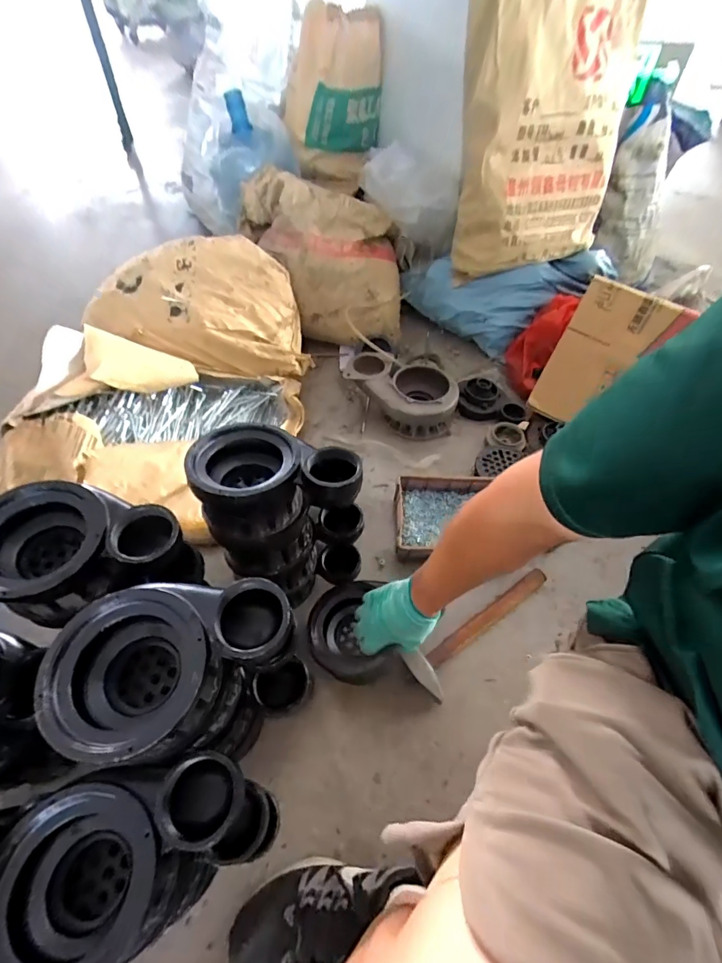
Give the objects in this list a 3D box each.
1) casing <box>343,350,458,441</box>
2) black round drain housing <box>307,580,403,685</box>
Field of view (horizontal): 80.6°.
[{"bbox_3d":[0.108,-0.235,1.097,0.188,0.103,0.287,-36,62,-27],"label":"casing"},{"bbox_3d":[-0.015,0.255,0.699,0.130,0.108,0.137,1,53,-2],"label":"black round drain housing"}]

